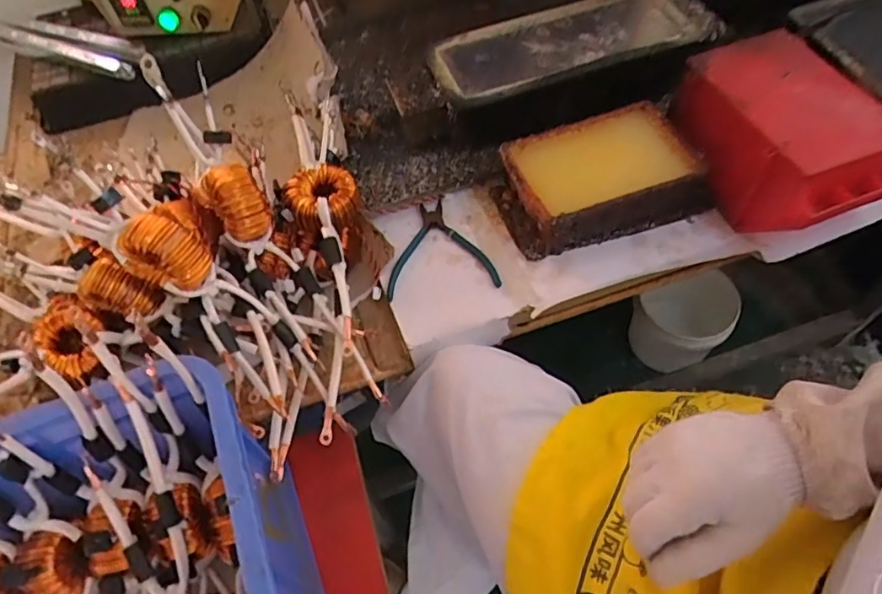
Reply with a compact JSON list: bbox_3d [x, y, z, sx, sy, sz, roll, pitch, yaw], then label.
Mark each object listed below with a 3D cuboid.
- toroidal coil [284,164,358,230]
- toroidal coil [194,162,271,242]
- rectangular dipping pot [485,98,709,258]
[{"bbox_3d":[-0.134,-0.112,0.646,0.073,0.035,0.073,-2,57,3],"label":"toroidal coil"},{"bbox_3d":[-0.223,-0.103,0.610,0.055,0.068,0.071,-36,62,-17],"label":"toroidal coil"},{"bbox_3d":[0.186,-0.138,0.670,0.230,0.075,0.142,-12,57,-3],"label":"rectangular dipping pot"}]

